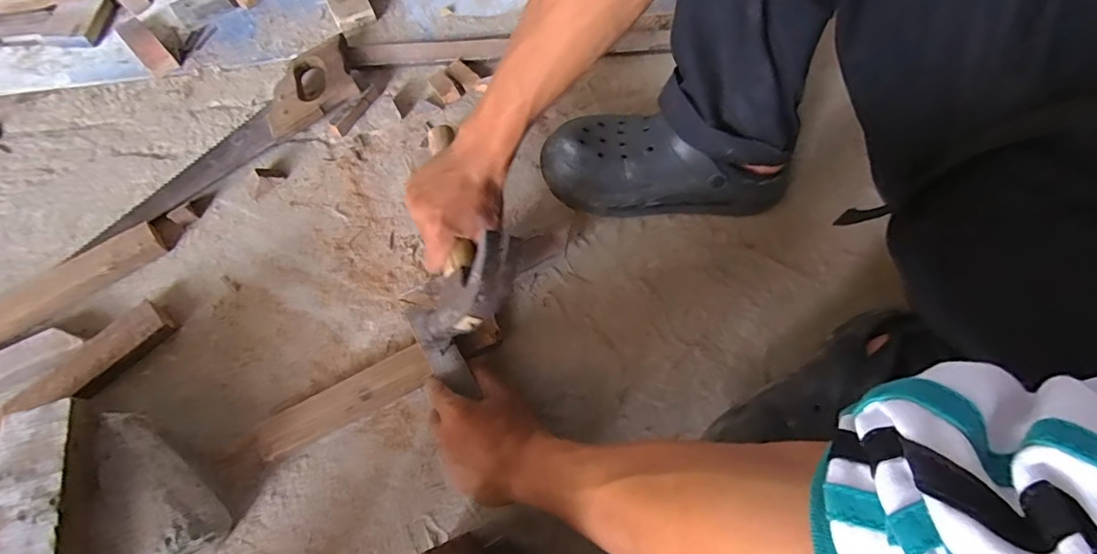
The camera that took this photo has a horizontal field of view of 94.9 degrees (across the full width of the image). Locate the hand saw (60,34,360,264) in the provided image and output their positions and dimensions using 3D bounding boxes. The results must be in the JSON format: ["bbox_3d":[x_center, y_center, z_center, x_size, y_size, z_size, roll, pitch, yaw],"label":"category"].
[{"bbox_3d":[-0.383,-0.157,0.592,0.385,0.037,0.092,-40,74,-15],"label":"hand saw"}]

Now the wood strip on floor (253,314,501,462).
[{"bbox_3d":[-0.158,0.102,0.491,0.237,0.029,0.040,-28,71,-12],"label":"wood strip on floor"}]

